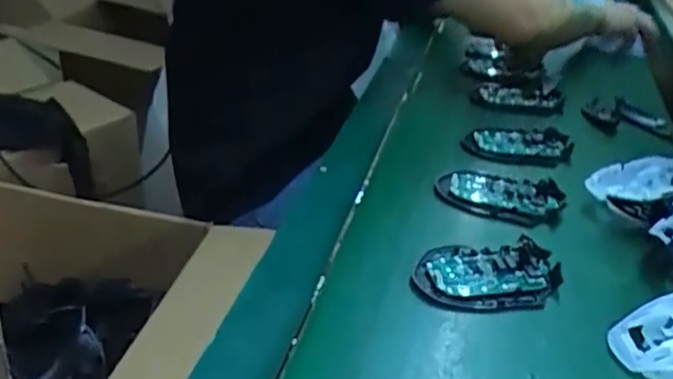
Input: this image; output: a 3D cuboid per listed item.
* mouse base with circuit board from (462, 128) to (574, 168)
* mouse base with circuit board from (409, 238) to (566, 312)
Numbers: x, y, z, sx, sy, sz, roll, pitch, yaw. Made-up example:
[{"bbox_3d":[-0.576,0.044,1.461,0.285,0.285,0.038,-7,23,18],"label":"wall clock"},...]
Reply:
[{"bbox_3d":[0.195,-0.048,0.689,0.116,0.018,0.055,4,32,-4],"label":"mouse base with circuit board"},{"bbox_3d":[0.119,0.066,0.501,0.112,0.020,0.065,1,33,-9],"label":"mouse base with circuit board"}]

